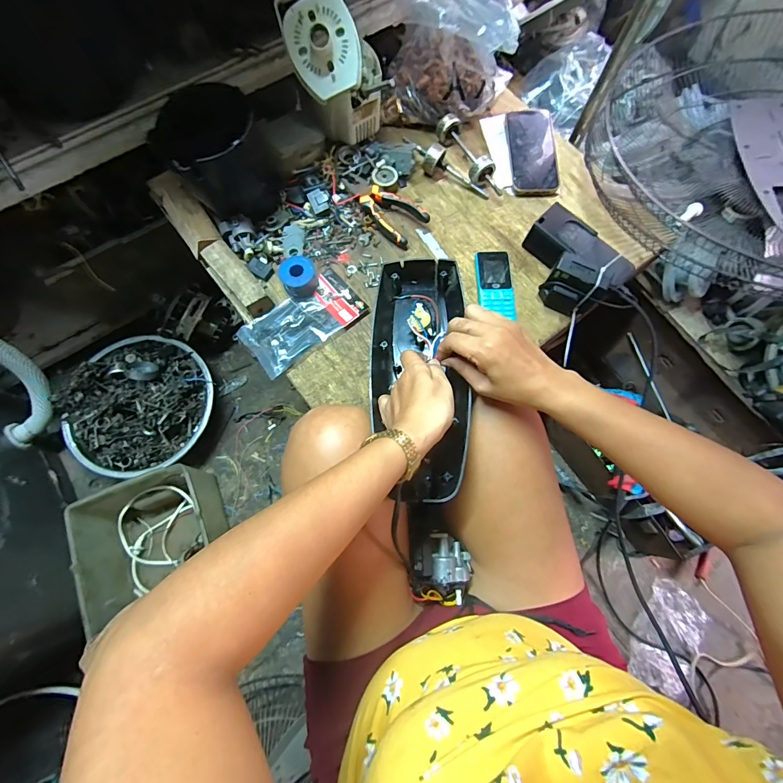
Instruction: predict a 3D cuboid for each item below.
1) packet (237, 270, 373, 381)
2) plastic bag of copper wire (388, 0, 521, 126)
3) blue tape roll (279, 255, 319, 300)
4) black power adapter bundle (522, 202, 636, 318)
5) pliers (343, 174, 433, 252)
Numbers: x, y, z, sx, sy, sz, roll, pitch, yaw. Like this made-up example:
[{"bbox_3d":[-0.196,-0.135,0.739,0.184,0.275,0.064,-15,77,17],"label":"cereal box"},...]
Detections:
[{"bbox_3d":[-0.133,-0.107,0.570,0.179,0.013,0.098,-39,78,-11],"label":"packet"},{"bbox_3d":[0.094,-0.543,0.595,0.188,0.181,0.132,6,74,1],"label":"plastic bag of copper wire"},{"bbox_3d":[-0.142,-0.176,0.574,0.053,0.030,0.059,-24,76,-8],"label":"blue tape roll"},{"bbox_3d":[0.268,-0.196,0.567,0.112,0.074,0.156,-38,78,-11],"label":"black power adapter bundle"},{"bbox_3d":[-0.018,-0.306,0.616,0.157,0.030,0.065,43,77,10],"label":"pliers"}]

